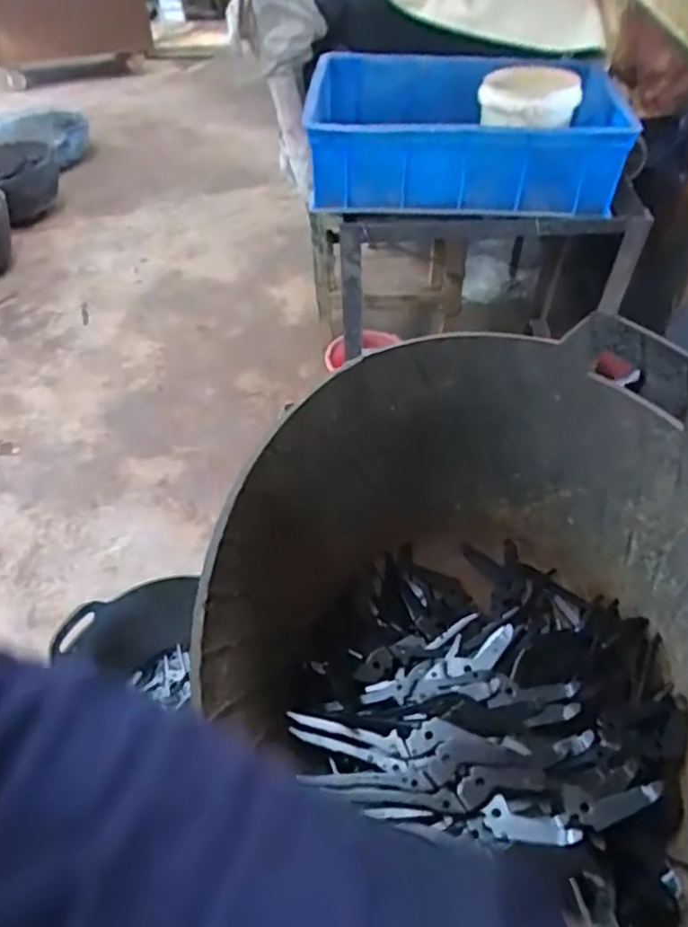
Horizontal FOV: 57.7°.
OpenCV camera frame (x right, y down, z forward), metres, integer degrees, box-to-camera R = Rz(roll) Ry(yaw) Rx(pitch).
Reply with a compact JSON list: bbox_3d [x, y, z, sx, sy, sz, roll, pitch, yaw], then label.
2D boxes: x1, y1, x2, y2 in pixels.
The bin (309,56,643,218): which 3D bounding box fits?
[{"bbox_3d":[0.206,-0.590,1.092,0.499,0.163,0.357,0,48,2],"label":"bin"}]

